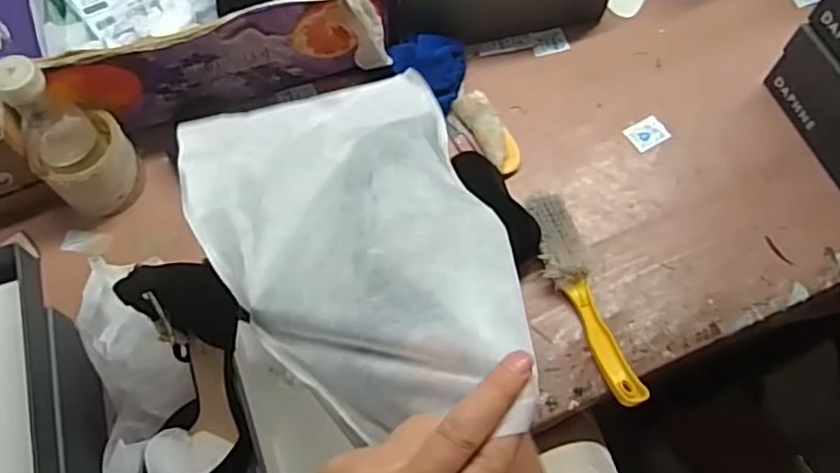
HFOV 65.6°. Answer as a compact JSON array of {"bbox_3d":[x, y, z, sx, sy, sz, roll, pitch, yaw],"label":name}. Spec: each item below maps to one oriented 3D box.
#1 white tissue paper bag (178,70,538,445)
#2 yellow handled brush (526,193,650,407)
[{"bbox_3d":[-0.053,-0.002,0.427,0.193,0.038,0.325,-16,44,-3],"label":"white tissue paper bag"},{"bbox_3d":[0.159,0.056,0.646,0.054,0.034,0.225,-11,66,-6],"label":"yellow handled brush"}]

